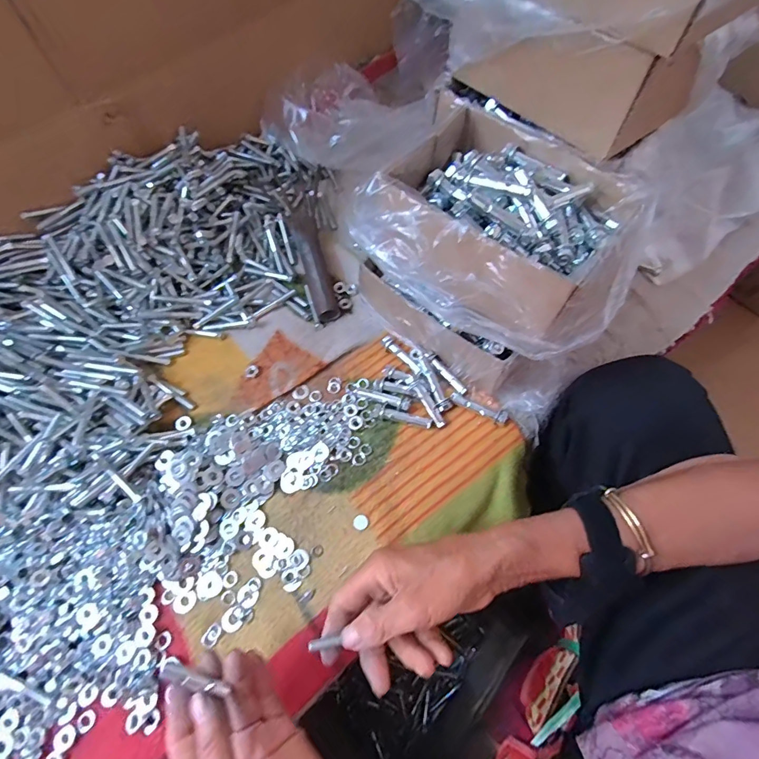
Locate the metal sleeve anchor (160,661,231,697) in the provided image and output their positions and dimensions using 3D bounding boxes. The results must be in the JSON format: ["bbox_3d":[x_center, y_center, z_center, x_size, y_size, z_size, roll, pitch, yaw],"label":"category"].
[{"bbox_3d":[-0.117,0.189,0.264,0.042,0.008,0.009,25,71,-6],"label":"metal sleeve anchor"}]

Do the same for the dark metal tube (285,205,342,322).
[{"bbox_3d":[-0.076,-0.134,0.467,0.029,0.020,0.151,-15,72,-8],"label":"dark metal tube"}]

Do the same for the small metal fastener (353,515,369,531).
[{"bbox_3d":[-0.017,0.126,0.370,0.013,0.006,0.013,-1,66,1],"label":"small metal fastener"}]

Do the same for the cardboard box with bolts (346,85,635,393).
[{"bbox_3d":[0.080,-0.113,0.385,0.187,0.160,0.169,38,73,16],"label":"cardboard box with bolts"}]

